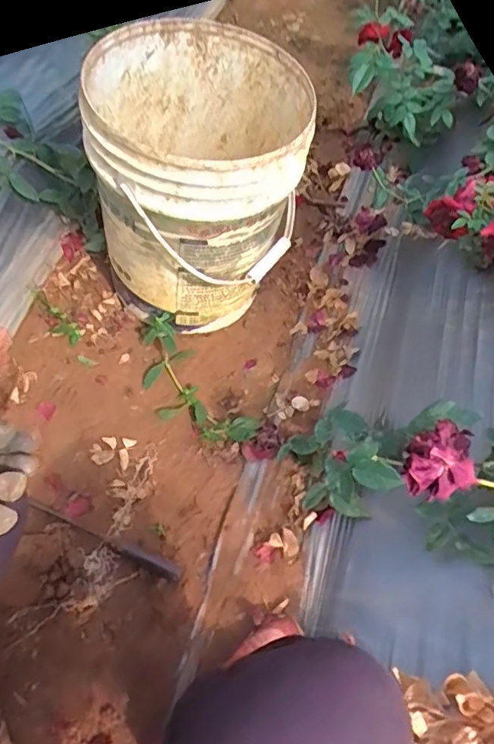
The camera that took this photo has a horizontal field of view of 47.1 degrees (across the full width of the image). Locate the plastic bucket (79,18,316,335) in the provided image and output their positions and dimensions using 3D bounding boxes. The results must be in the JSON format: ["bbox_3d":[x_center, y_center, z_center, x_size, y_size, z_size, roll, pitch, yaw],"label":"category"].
[{"bbox_3d":[-0.067,-0.279,0.862,0.299,0.340,0.308,0,55,0],"label":"plastic bucket"}]

